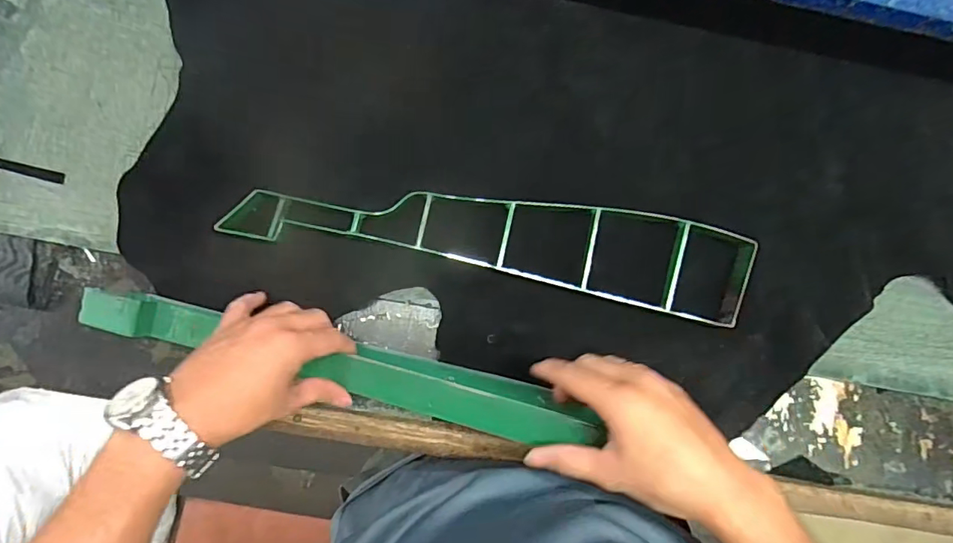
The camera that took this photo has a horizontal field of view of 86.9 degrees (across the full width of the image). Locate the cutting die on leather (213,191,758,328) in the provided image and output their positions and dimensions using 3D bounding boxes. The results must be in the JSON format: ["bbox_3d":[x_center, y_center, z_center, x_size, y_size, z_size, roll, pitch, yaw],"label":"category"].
[{"bbox_3d":[0.022,-0.034,0.485,0.494,0.039,0.090,11,84,-4],"label":"cutting die on leather"}]

